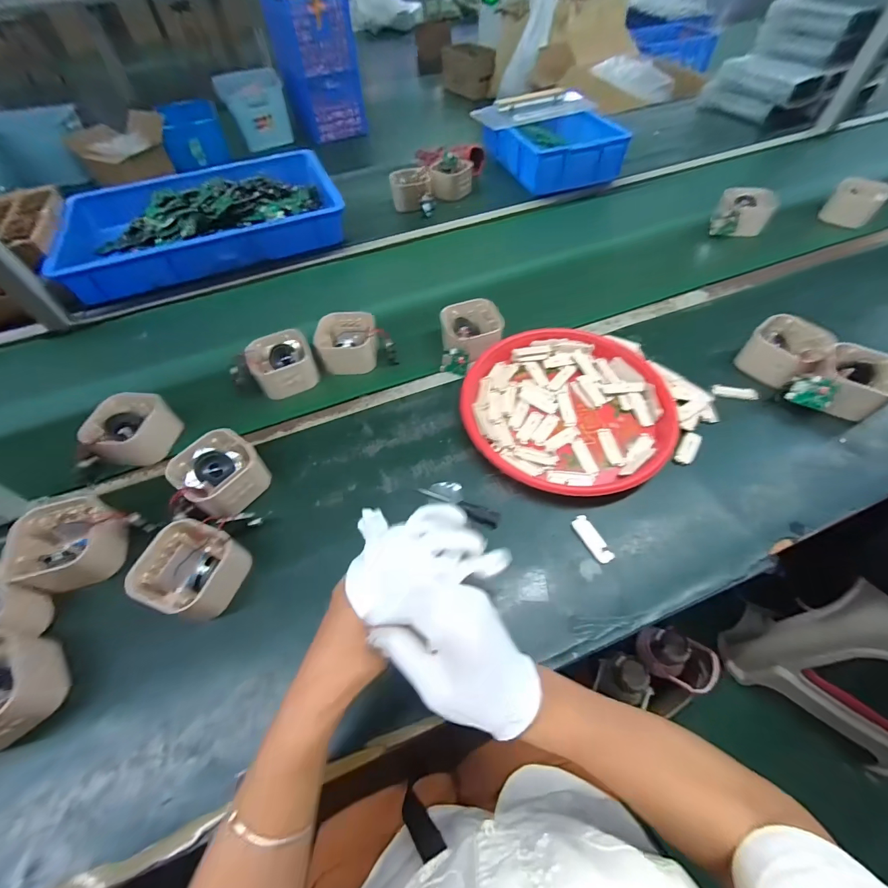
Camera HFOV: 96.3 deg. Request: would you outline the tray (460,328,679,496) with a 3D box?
[{"bbox_3d":[0.174,-0.061,0.583,0.282,0.031,0.278,-1,56,1],"label":"tray"}]

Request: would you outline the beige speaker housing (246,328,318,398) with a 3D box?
[{"bbox_3d":[-0.256,-0.128,0.638,0.089,0.066,0.083,-26,58,-14],"label":"beige speaker housing"}]

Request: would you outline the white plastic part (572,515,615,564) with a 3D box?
[{"bbox_3d":[0.175,0.113,0.471,0.023,0.005,0.060,-21,57,-11],"label":"white plastic part"}]

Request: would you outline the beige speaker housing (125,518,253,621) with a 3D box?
[{"bbox_3d":[-0.283,0.144,0.453,0.095,0.057,0.094,15,58,13],"label":"beige speaker housing"}]

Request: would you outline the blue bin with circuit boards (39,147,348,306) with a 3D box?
[{"bbox_3d":[-0.525,-0.494,0.879,0.550,0.105,0.350,-23,57,-12],"label":"blue bin with circuit boards"}]

